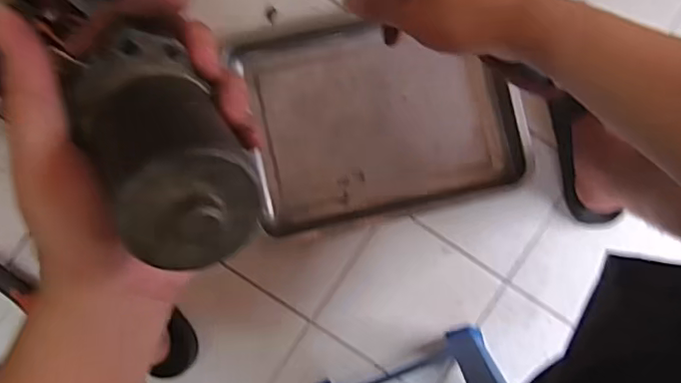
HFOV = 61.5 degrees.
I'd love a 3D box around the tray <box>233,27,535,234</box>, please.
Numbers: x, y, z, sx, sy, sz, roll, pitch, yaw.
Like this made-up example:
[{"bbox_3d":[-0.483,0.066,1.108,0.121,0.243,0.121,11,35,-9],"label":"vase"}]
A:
[{"bbox_3d":[0.054,-0.104,0.798,0.359,0.042,0.266,-11,89,-1],"label":"tray"}]

